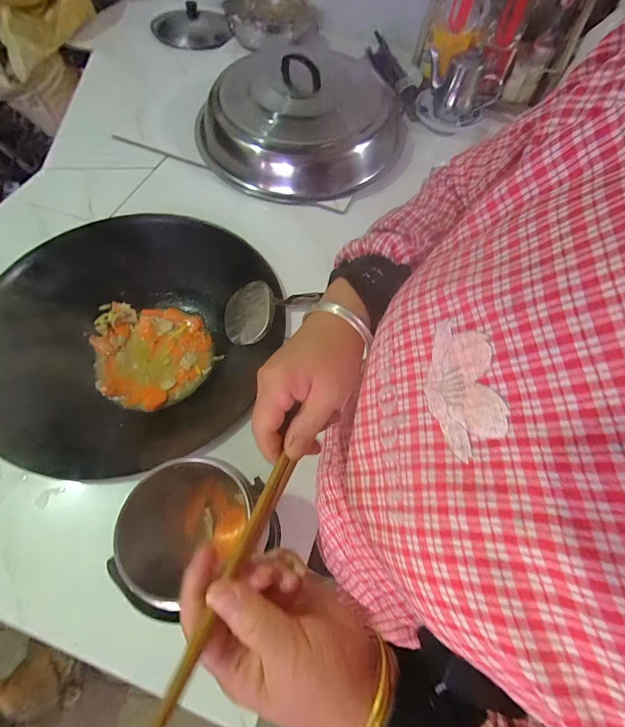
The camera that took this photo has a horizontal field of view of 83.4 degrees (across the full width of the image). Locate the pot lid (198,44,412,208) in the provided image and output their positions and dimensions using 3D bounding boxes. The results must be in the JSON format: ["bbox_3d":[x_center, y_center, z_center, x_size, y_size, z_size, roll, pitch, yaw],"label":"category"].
[{"bbox_3d":[-0.020,-0.582,0.813,0.442,0.137,0.444,1,61,-2],"label":"pot lid"}]

